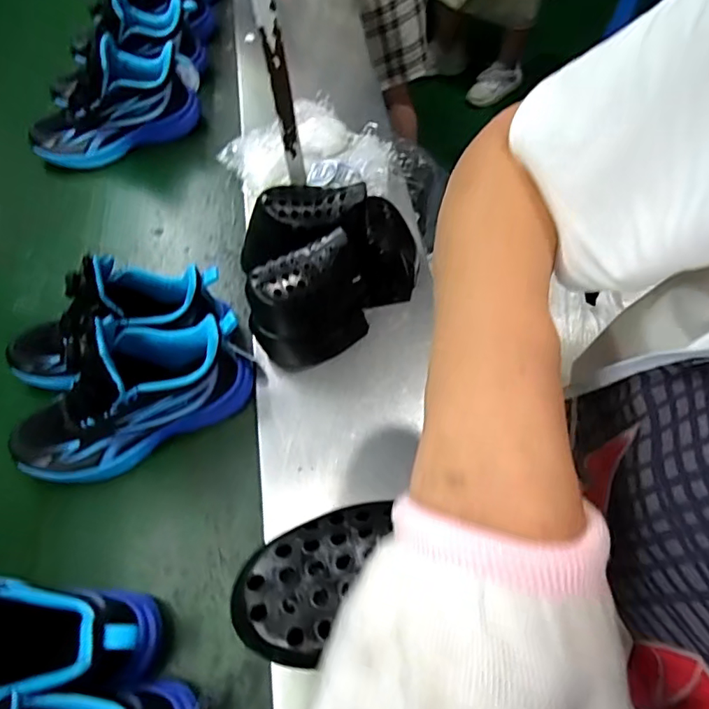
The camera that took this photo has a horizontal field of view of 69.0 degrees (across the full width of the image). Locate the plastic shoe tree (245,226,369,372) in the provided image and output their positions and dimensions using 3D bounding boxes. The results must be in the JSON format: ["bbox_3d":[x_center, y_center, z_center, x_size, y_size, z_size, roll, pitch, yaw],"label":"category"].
[{"bbox_3d":[-0.052,-0.052,0.583,0.126,0.144,0.063,-18,62,-7],"label":"plastic shoe tree"}]

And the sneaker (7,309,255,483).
[{"bbox_3d":[-0.248,0.039,0.545,0.267,0.144,0.102,-27,63,-11],"label":"sneaker"}]

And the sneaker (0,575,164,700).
[{"bbox_3d":[-0.312,0.240,0.442,0.263,0.145,0.085,-1,61,3],"label":"sneaker"}]

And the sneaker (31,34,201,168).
[{"bbox_3d":[-0.388,-0.405,0.818,0.265,0.137,0.102,-23,62,-9],"label":"sneaker"}]

